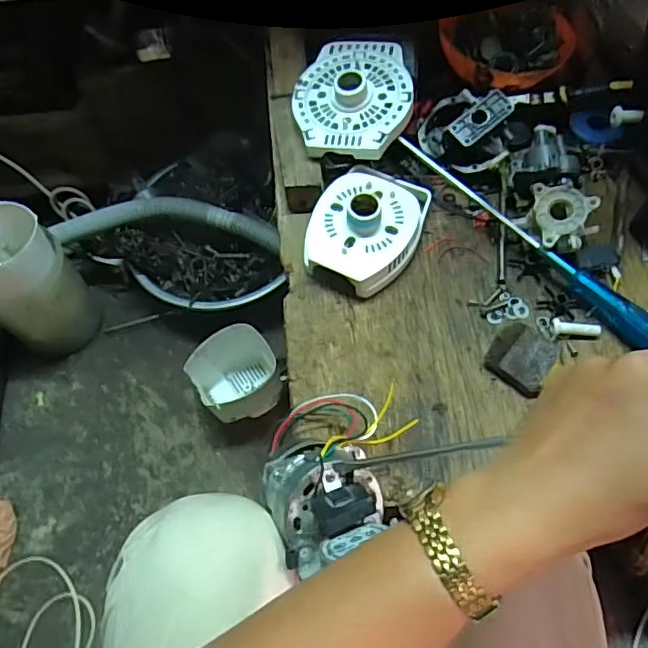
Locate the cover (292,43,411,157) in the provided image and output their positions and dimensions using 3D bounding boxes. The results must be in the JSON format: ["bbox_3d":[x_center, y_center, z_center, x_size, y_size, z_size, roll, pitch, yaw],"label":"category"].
[{"bbox_3d":[0.028,-0.231,0.561,0.115,0.034,0.137,0,64,3],"label":"cover"}]

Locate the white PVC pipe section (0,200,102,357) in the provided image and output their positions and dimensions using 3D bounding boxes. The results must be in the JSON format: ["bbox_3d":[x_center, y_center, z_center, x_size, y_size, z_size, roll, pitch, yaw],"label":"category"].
[{"bbox_3d":[-0.419,-0.053,0.803,0.128,0.222,0.125,-1,64,2],"label":"white PVC pipe section"}]

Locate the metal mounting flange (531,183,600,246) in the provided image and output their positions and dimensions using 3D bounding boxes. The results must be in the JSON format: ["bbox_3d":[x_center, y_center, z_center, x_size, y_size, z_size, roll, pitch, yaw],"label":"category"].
[{"bbox_3d":[0.220,-0.104,0.508,0.052,0.007,0.060,-14,75,13],"label":"metal mounting flange"}]

